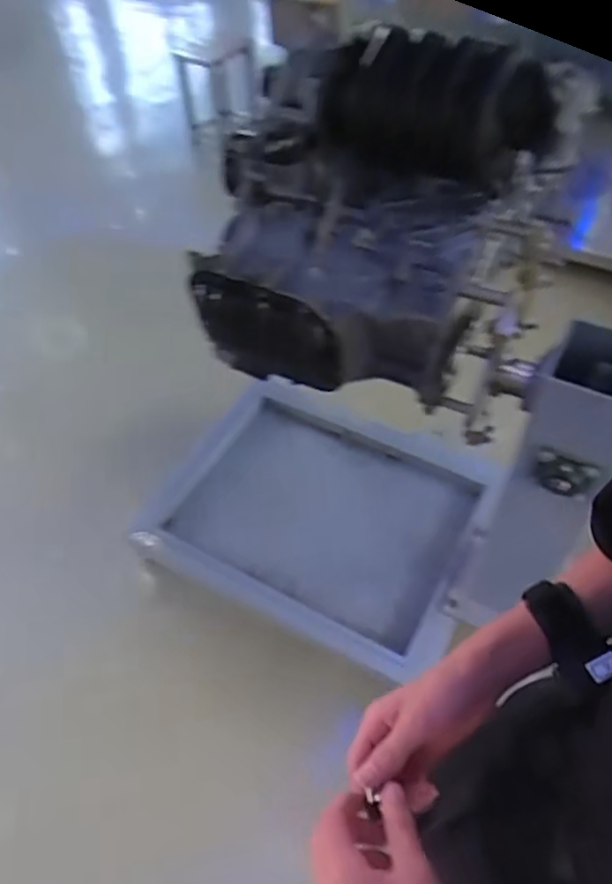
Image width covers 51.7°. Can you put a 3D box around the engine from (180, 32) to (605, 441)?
[{"bbox_3d":[0.112,-0.344,1.015,0.481,0.419,0.398,17,52,15],"label":"engine"}]

